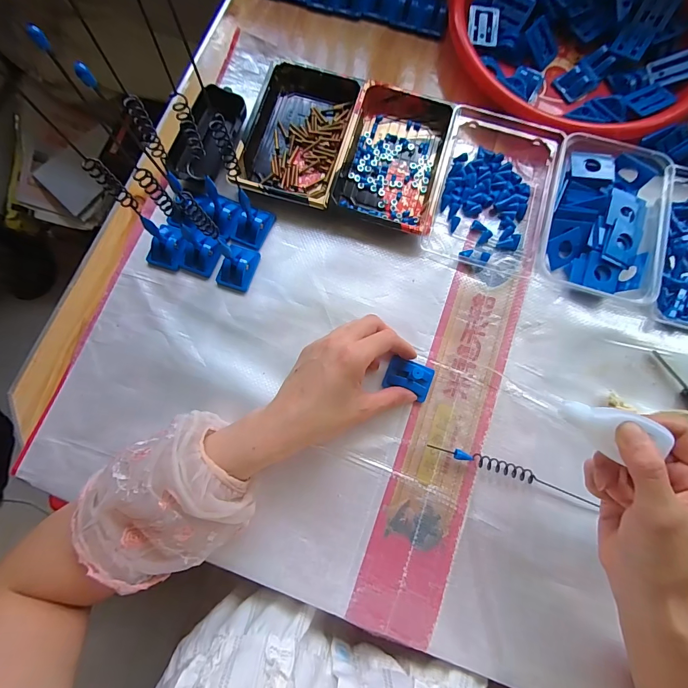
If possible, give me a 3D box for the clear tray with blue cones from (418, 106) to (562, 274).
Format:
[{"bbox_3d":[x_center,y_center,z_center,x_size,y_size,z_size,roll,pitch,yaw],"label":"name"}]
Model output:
[{"bbox_3d":[0.155,-0.163,0.379,0.113,0.031,0.161,14,78,3],"label":"clear tray with blue cones"}]

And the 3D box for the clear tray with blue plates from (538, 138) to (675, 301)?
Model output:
[{"bbox_3d":[0.260,-0.128,0.370,0.110,0.034,0.157,15,78,3],"label":"clear tray with blue plates"}]

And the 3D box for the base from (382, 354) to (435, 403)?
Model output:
[{"bbox_3d":[0.063,0.032,0.351,0.044,0.014,0.035,23,79,4],"label":"base"}]

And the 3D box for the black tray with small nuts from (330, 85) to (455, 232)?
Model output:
[{"bbox_3d":[0.052,-0.201,0.391,0.103,0.024,0.165,13,78,2],"label":"black tray with small nuts"}]

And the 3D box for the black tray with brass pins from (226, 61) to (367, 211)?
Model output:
[{"bbox_3d":[-0.050,-0.227,0.395,0.111,0.023,0.161,15,78,3],"label":"black tray with brass pins"}]

